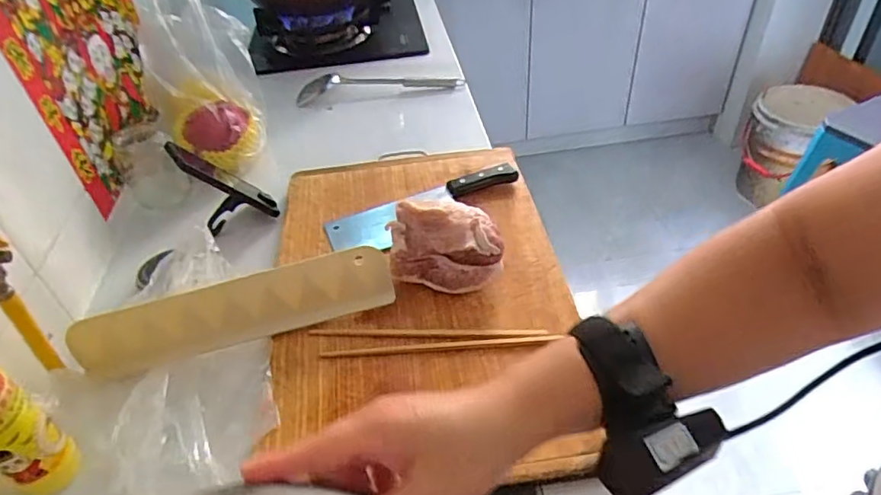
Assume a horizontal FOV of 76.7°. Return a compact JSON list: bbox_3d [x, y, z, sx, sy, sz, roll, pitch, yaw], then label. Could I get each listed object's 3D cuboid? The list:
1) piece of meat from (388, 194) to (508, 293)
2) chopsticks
[{"bbox_3d":[0.004,-0.006,0.646,0.125,0.086,0.101,-6,42,-2],"label":"piece of meat"},{"bbox_3d":[-0.009,0.096,0.592,0.258,0.007,0.033,-2,42,3],"label":"chopsticks"}]

